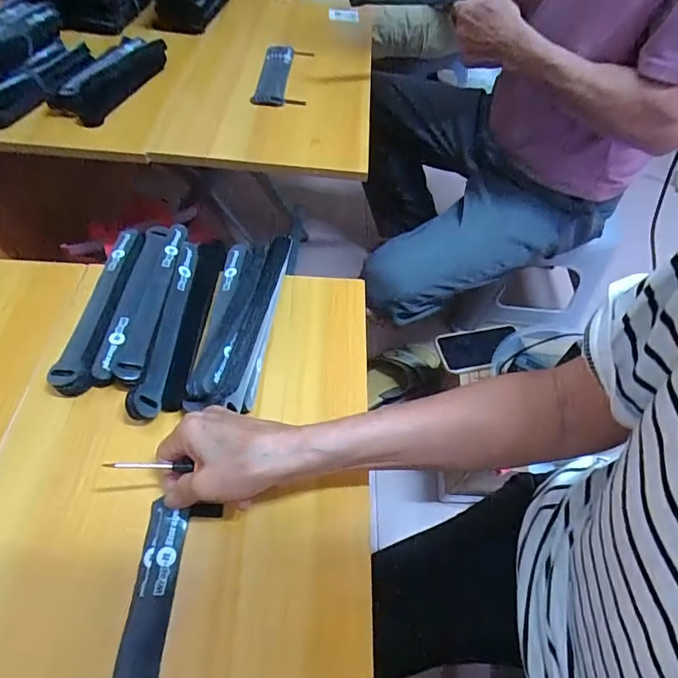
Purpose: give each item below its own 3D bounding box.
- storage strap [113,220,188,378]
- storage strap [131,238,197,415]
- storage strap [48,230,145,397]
[{"bbox_3d":[-0.183,-0.047,0.452,0.028,0.011,0.197,3,54,-2],"label":"storage strap"},{"bbox_3d":[-0.161,-0.019,0.434,0.022,0.016,0.195,2,54,-3],"label":"storage strap"},{"bbox_3d":[-0.228,-0.037,0.442,0.034,0.012,0.199,3,54,-3],"label":"storage strap"}]

